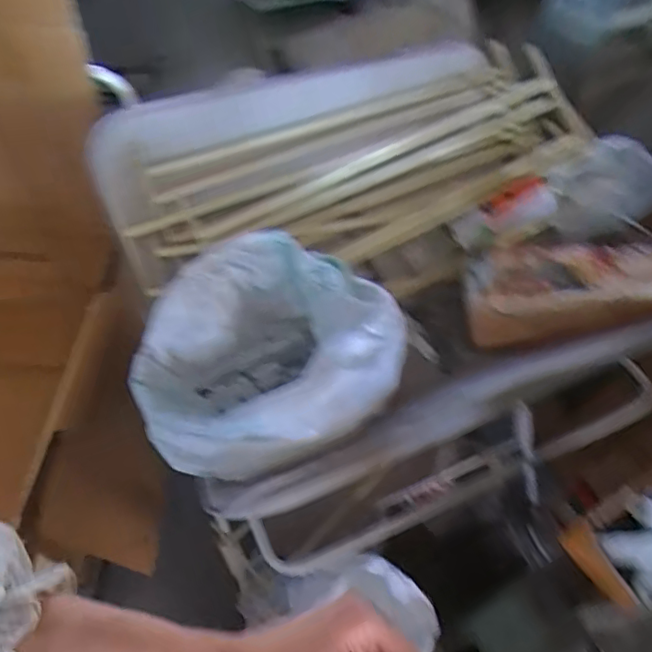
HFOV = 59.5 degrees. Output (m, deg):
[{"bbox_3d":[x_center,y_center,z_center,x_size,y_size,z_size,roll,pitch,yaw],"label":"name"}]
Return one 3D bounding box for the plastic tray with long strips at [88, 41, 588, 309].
[{"bbox_3d":[0.047,-0.274,0.933,0.785,0.145,0.334,-17,56,-16],"label":"plastic tray with long strips"}]

